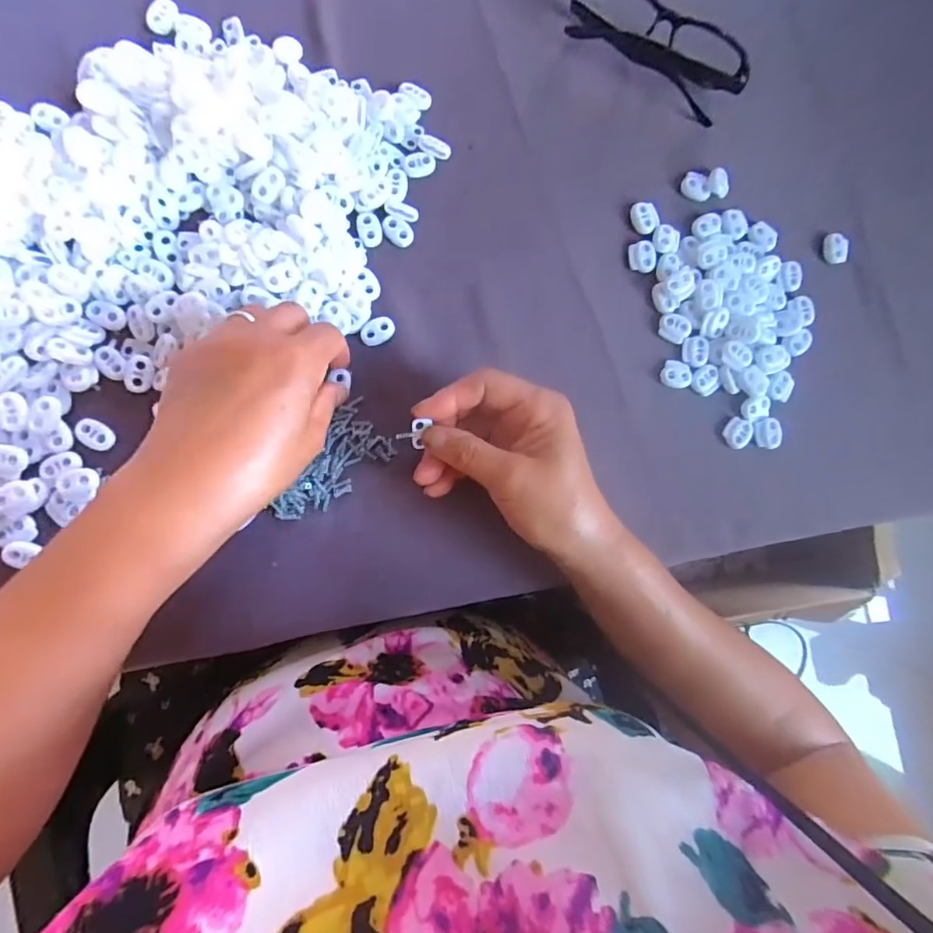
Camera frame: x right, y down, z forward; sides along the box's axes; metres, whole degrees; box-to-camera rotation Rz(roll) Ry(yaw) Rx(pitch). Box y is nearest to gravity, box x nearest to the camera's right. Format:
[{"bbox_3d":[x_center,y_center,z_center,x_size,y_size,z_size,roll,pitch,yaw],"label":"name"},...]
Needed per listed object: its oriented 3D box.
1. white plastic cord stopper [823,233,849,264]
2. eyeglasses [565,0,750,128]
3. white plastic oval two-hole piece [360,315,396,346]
[{"bbox_3d":[0.283,-0.167,0.398,0.011,0.013,0.024,2,85,-6],"label":"white plastic cord stopper"},{"bbox_3d":[0.141,-0.312,0.375,0.136,0.025,0.064,37,83,-2],"label":"eyeglasses"},{"bbox_3d":[-0.058,-0.089,0.340,0.023,0.004,0.016,-29,103,-3],"label":"white plastic oval two-hole piece"}]

